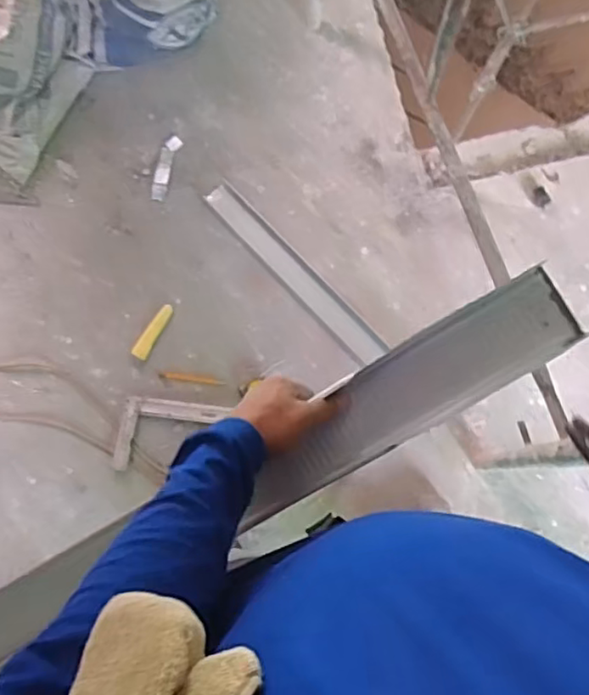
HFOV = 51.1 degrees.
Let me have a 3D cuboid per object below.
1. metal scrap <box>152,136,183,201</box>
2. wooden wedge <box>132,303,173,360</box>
[{"bbox_3d":[-0.313,-0.431,1.483,0.043,0.008,0.169,13,75,4],"label":"metal scrap"},{"bbox_3d":[-0.318,-0.036,1.382,0.035,0.010,0.136,26,76,8],"label":"wooden wedge"}]

